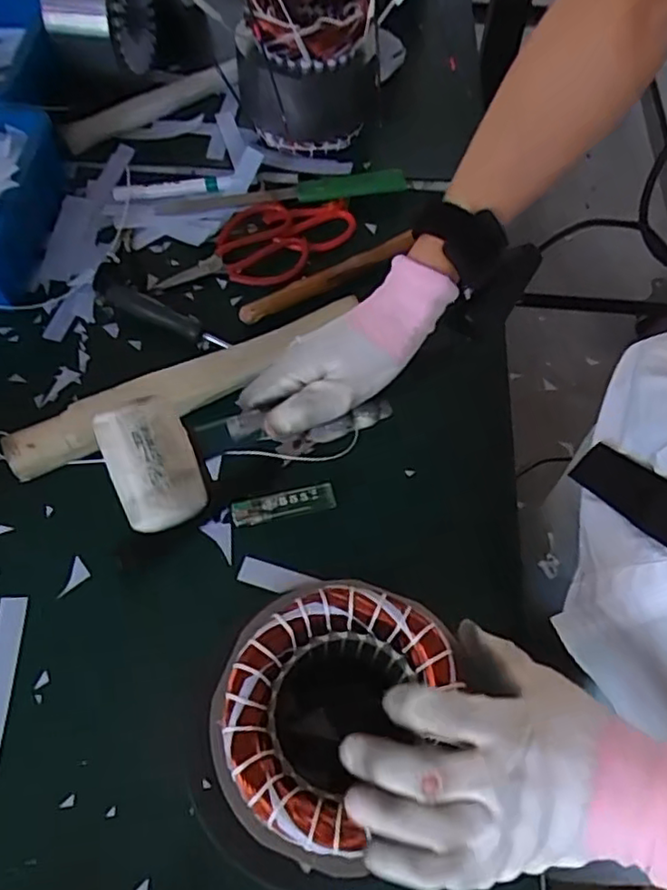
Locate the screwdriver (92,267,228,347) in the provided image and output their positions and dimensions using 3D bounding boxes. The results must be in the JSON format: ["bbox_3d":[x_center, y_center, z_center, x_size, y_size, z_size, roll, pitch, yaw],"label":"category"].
[{"bbox_3d":[-0.175,-0.129,0.626,0.161,0.018,0.026,30,66,13],"label":"screwdriver"}]

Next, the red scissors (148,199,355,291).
[{"bbox_3d":[-0.078,-0.208,0.653,0.217,0.011,0.091,-28,67,-15],"label":"red scissors"}]

